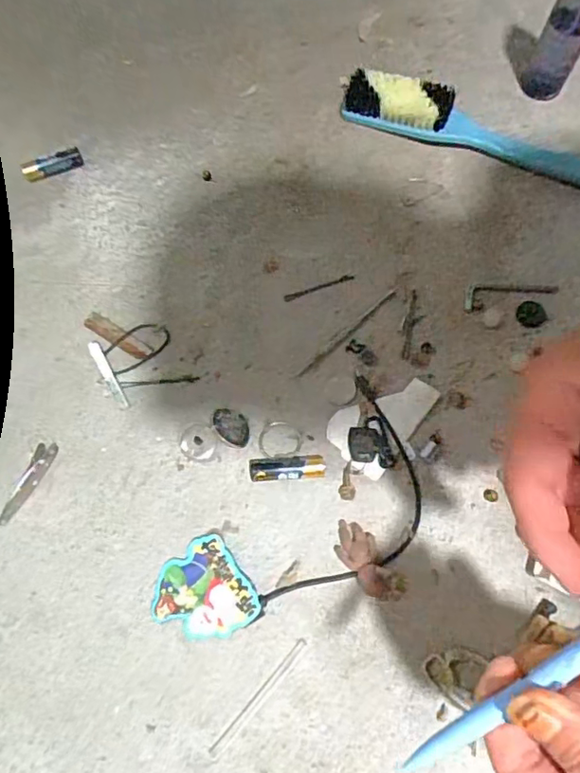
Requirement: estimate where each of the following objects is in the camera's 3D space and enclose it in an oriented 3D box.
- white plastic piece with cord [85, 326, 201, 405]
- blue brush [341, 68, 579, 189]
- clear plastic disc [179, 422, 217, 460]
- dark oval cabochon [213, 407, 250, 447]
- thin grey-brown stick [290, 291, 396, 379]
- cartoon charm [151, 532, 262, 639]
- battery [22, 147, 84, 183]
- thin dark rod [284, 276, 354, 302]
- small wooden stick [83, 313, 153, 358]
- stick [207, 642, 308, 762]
[{"bbox_3d":[-0.109,-0.019,0.404,0.062,0.006,0.057,-24,71,-7],"label":"white plastic piece with cord"},{"bbox_3d":[0.156,-0.215,0.462,0.239,0.032,0.044,23,71,10],"label":"blue brush"},{"bbox_3d":[-0.064,0.037,0.382,0.026,0.009,0.024,0,69,1],"label":"clear plastic disc"},{"bbox_3d":[-0.040,0.029,0.381,0.024,0.015,0.023,4,69,3],"label":"dark oval cabochon"},{"bbox_3d":[0.043,-0.039,0.411,0.102,0.004,0.005,-40,73,-13],"label":"thin grey-brown stick"},{"bbox_3d":[-0.055,0.130,0.345,0.057,0.011,0.060,0,69,1],"label":"cartoon charm"},{"bbox_3d":[-0.199,-0.185,0.464,0.050,0.018,0.012,-17,70,-5],"label":"battery"},{"bbox_3d":[0.022,-0.077,0.425,0.057,0.004,0.006,-19,70,-6],"label":"thin dark rod"},{"bbox_3d":[-0.129,-0.038,0.412,0.056,0.004,0.014,31,73,12],"label":"small wooden stick"},{"bbox_3d":[-0.018,0.184,0.327,0.006,0.004,0.080,40,75,15],"label":"stick"}]

